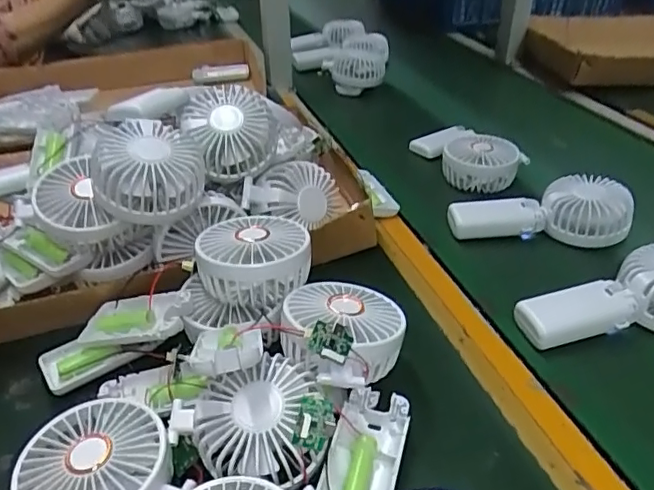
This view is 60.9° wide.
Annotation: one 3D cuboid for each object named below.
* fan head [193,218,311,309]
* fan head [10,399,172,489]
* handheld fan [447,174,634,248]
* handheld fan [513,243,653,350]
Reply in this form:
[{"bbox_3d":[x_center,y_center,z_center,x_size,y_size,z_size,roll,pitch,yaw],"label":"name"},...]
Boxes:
[{"bbox_3d":[-0.055,0.010,0.432,0.081,0.045,0.076,0,35,0],"label":"fan head"},{"bbox_3d":[-0.140,0.143,0.344,0.084,0.049,0.085,0,35,0],"label":"fan head"},{"bbox_3d":[0.219,-0.036,0.577,0.179,0.051,0.063,1,35,3],"label":"handheld fan"},{"bbox_3d":[0.246,0.043,0.469,0.179,0.048,0.074,-4,35,-4],"label":"handheld fan"}]

